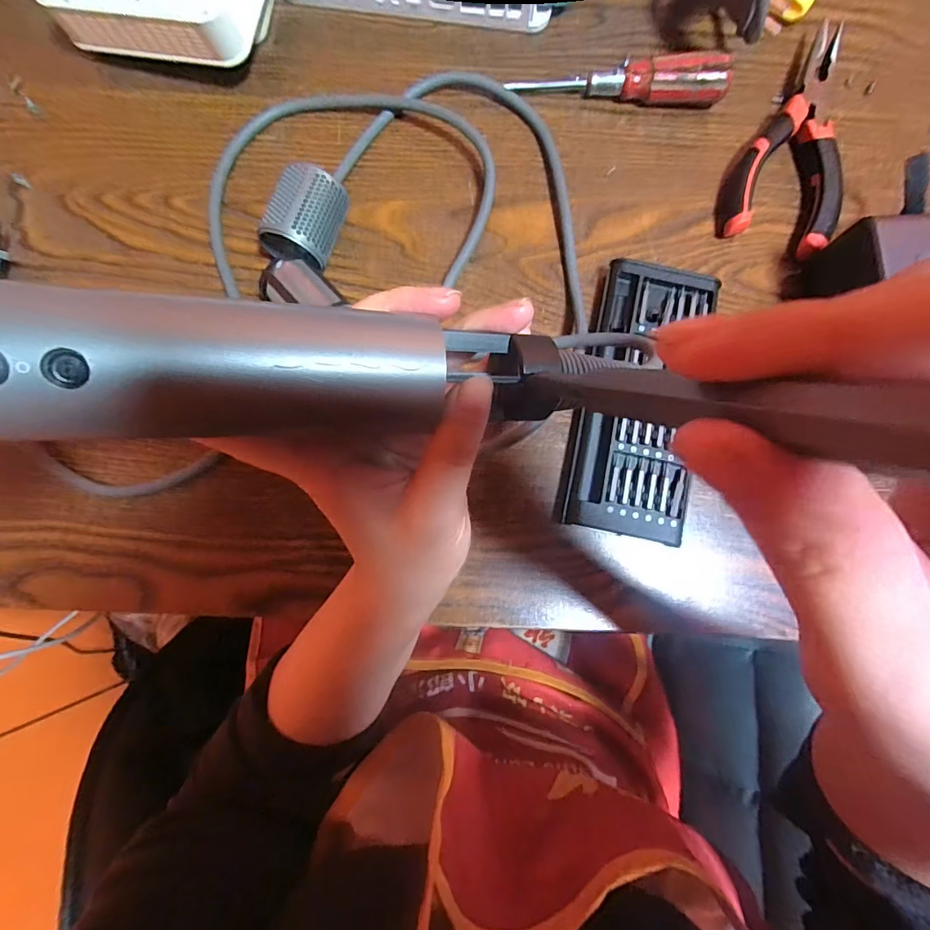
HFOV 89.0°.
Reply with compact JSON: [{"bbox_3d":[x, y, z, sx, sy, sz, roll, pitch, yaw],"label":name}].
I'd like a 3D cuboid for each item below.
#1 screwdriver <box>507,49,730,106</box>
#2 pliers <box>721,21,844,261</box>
[{"bbox_3d":[0.094,-0.236,0.290,0.128,0.023,0.023,3,83,-2],"label":"screwdriver"},{"bbox_3d":[0.207,-0.201,0.291,0.066,0.016,0.151,21,83,1],"label":"pliers"}]

